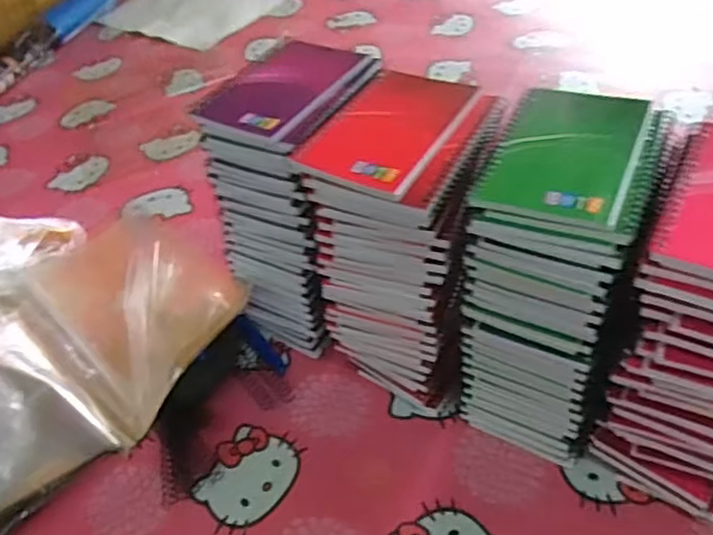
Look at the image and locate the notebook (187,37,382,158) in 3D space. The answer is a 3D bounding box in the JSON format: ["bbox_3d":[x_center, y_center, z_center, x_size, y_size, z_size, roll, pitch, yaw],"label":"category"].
[{"bbox_3d":[-0.050,-0.139,0.509,0.098,0.019,0.131,21,50,27],"label":"notebook"}]

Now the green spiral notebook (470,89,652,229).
[{"bbox_3d":[0.130,-0.076,0.413,0.083,0.010,0.130,15,48,22],"label":"green spiral notebook"}]

